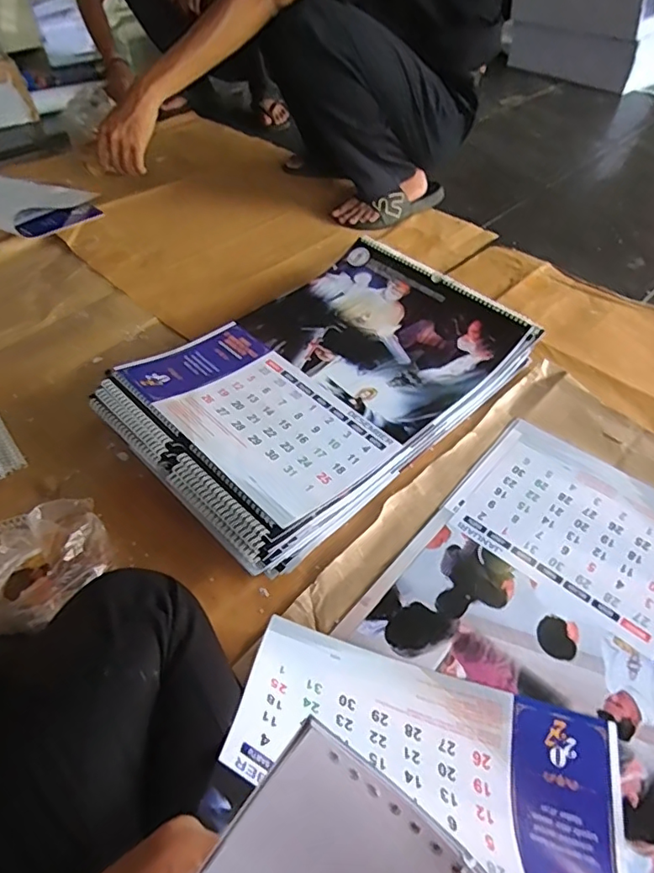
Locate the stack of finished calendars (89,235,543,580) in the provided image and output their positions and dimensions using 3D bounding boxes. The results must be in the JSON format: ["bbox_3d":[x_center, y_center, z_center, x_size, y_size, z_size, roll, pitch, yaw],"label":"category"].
[{"bbox_3d":[-0.007,-0.094,0.839,0.394,0.090,0.590,37,58,27],"label":"stack of finished calendars"}]

